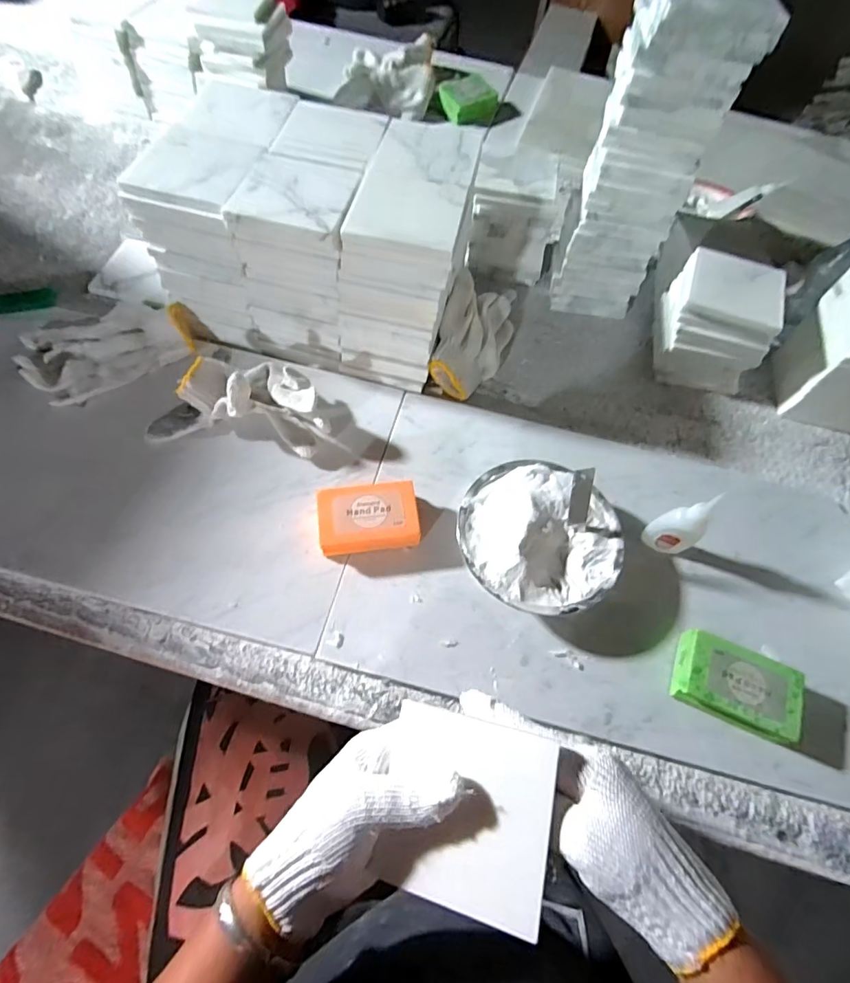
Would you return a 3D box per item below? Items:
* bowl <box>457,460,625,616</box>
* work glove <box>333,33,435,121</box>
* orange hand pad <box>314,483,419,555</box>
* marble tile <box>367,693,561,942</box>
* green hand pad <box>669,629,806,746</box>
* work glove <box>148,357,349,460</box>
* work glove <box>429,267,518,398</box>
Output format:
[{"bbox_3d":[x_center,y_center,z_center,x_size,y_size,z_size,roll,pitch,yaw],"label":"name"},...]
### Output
[{"bbox_3d":[0.109,0.045,0.451,0.158,0.052,0.149,3,64,-5],"label":"bowl"},{"bbox_3d":[-0.065,-0.730,0.827,0.160,0.043,0.213,3,64,-5],"label":"work glove"},{"bbox_3d":[-0.054,0.028,0.459,0.092,0.033,0.062,-3,64,-8],"label":"orange hand pad"},{"bbox_3d":[0.024,0.191,0.285,0.097,0.005,0.099,4,71,21],"label":"marble tile"},{"bbox_3d":[0.268,0.169,0.411,0.094,0.034,0.065,24,64,5],"label":"green hand pad"},{"bbox_3d":[-0.183,-0.096,0.493,0.200,0.068,0.094,9,63,-2],"label":"work glove"},{"bbox_3d":[0.065,-0.203,0.576,0.082,0.049,0.192,17,63,2],"label":"work glove"}]

